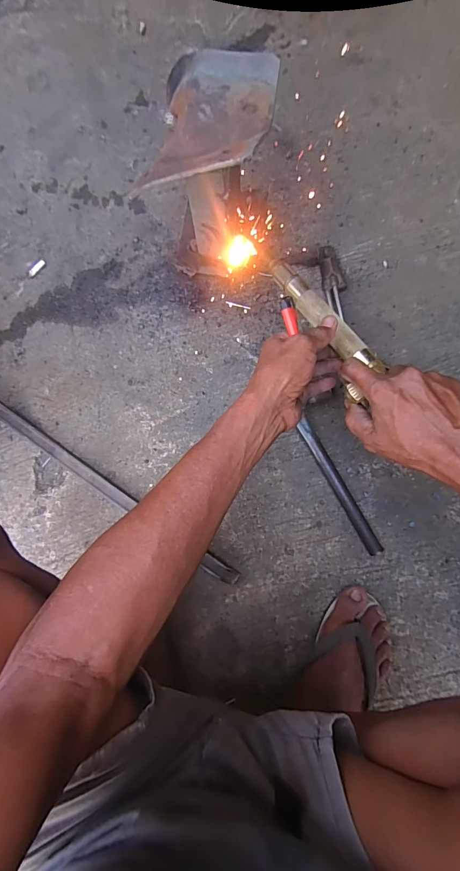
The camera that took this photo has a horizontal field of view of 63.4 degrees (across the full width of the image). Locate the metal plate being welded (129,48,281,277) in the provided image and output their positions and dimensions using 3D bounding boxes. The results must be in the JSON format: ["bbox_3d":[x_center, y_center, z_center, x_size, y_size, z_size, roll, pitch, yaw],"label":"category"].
[{"bbox_3d":[-0.019,-0.285,0.474,0.131,0.285,0.151,5,83,4],"label":"metal plate being welded"}]

